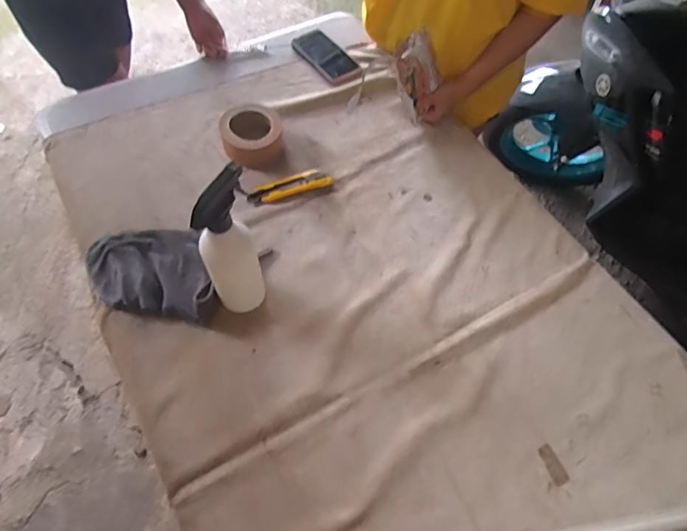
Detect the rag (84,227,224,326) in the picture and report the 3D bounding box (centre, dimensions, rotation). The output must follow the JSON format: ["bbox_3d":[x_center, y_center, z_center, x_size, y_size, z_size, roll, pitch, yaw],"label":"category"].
[{"bbox_3d":[-0.289,0.003,0.738,0.225,0.035,0.147,8,60,4],"label":"rag"}]

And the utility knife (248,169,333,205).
[{"bbox_3d":[-0.092,-0.135,0.831,0.141,0.023,0.035,-17,61,-11],"label":"utility knife"}]

